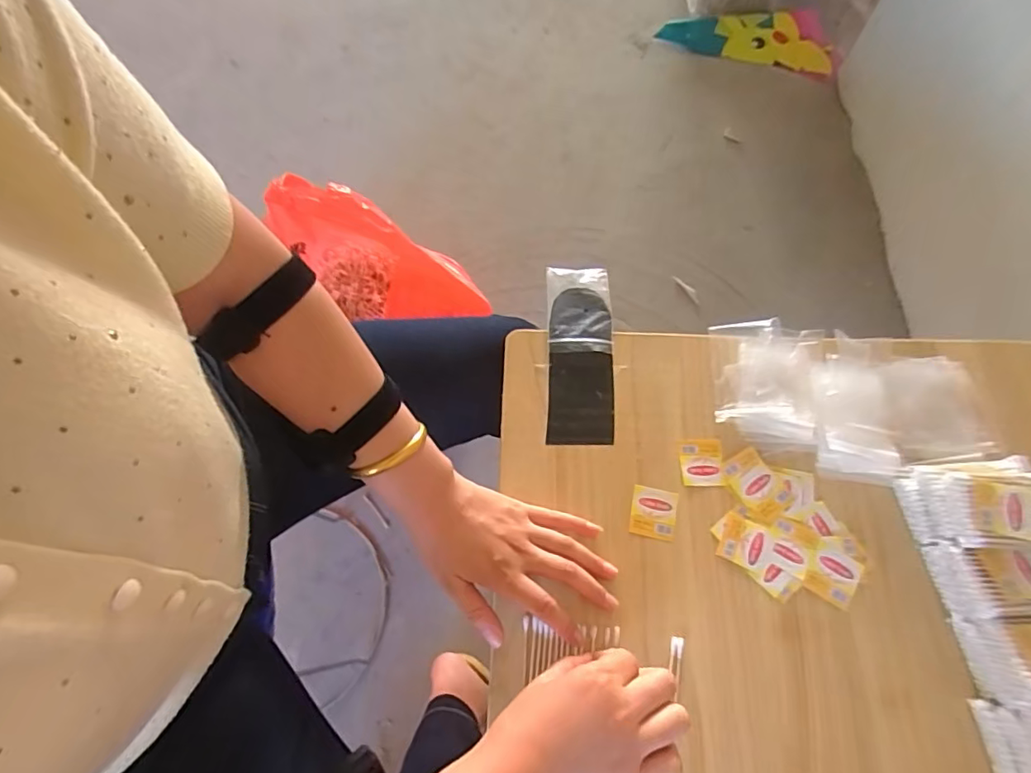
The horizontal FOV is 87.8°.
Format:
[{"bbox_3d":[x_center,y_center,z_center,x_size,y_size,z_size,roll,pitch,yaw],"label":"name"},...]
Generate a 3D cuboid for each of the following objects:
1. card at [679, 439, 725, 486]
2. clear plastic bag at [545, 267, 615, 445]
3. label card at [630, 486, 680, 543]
[{"bbox_3d":[0.171,0.070,0.492,0.037,0.004,0.042,1,66,2],"label":"card"},{"bbox_3d":[0.065,-0.038,0.540,0.064,0.007,0.198,1,66,2],"label":"clear plastic bag"},{"bbox_3d":[0.122,0.111,0.473,0.039,0.004,0.043,11,67,7],"label":"label card"}]

